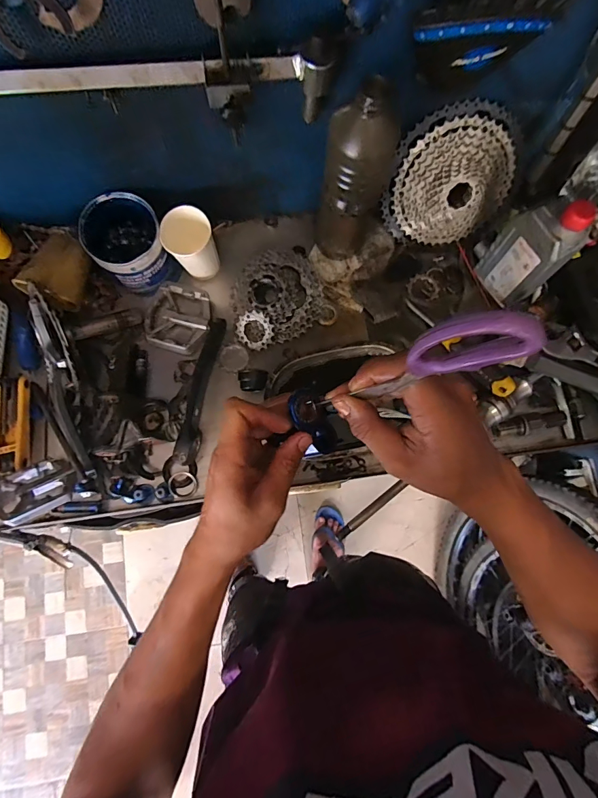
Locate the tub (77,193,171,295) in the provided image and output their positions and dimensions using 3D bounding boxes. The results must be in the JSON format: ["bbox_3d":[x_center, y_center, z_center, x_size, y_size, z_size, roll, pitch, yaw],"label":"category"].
[{"bbox_3d":[-0.241,-0.221,0.564,0.095,0.093,0.111,-44,82,-8],"label":"tub"}]

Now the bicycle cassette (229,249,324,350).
[{"bbox_3d":[-0.037,-0.157,0.586,0.132,0.033,0.135,-18,79,-4],"label":"bicycle cassette"}]

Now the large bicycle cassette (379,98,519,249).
[{"bbox_3d":[0.210,-0.295,0.550,0.189,0.176,0.037,-29,41,24],"label":"large bicycle cassette"}]

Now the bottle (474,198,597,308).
[{"bbox_3d":[0.307,-0.194,0.530,0.047,0.168,0.082,-24,79,-5],"label":"bottle"}]

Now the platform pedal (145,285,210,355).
[{"bbox_3d":[-0.180,-0.119,0.597,0.099,0.019,0.098,18,79,3],"label":"platform pedal"}]

